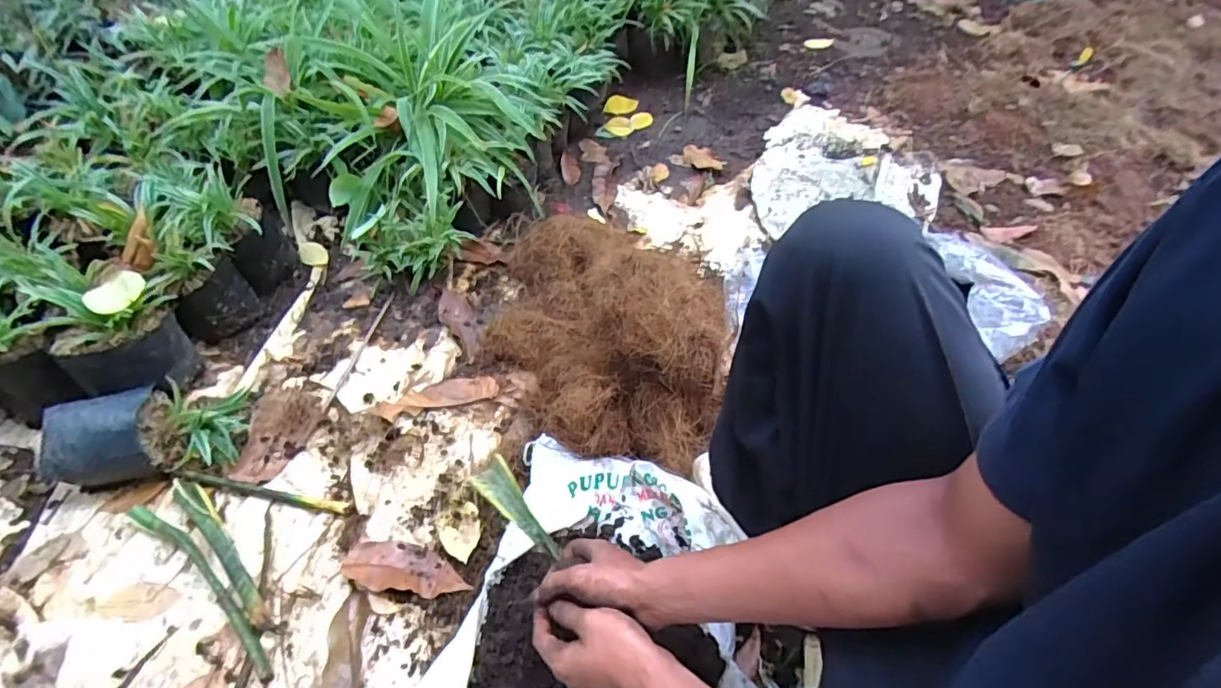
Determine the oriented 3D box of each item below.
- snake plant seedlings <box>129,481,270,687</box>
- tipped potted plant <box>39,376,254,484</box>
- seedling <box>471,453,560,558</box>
[{"bbox_3d":[-0.478,0.277,0.675,0.300,0.020,0.067,37,60,25],"label":"snake plant seedlings"},{"bbox_3d":[-0.635,0.116,0.772,0.212,0.093,0.128,-9,52,-8],"label":"tipped potted plant"},{"bbox_3d":[-0.101,0.179,0.614,0.040,0.008,0.130,-35,59,-25],"label":"seedling"}]

